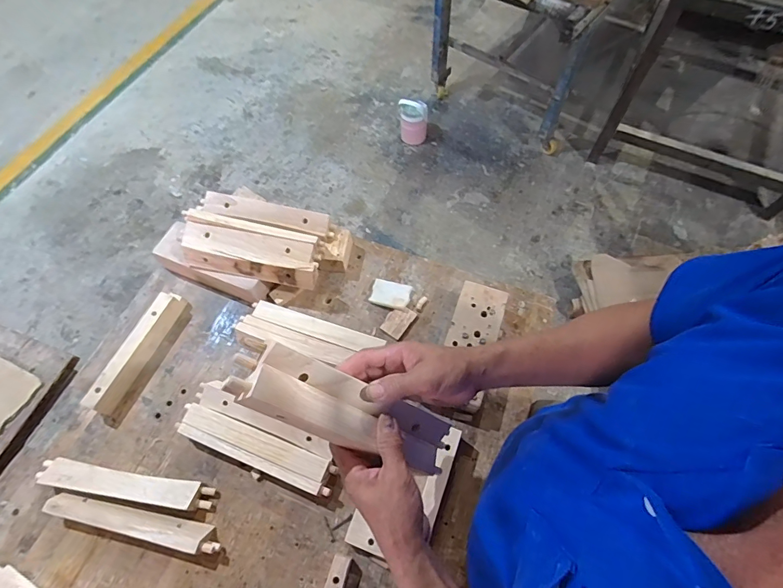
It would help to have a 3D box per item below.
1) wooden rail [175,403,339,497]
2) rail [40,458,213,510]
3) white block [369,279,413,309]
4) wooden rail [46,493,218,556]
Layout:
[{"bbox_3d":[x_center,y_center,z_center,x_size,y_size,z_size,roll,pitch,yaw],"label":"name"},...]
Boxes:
[{"bbox_3d":[-0.216,0.249,0.668,0.267,0.038,0.051,19,65,10],"label":"wooden rail"},{"bbox_3d":[-0.421,0.300,0.653,0.279,0.033,0.040,7,63,5],"label":"rail"},{"bbox_3d":[0.000,-0.002,0.800,0.074,0.018,0.057,14,64,8],"label":"white block"},{"bbox_3d":[-0.388,0.342,0.623,0.263,0.047,0.034,10,64,6],"label":"wooden rail"}]

